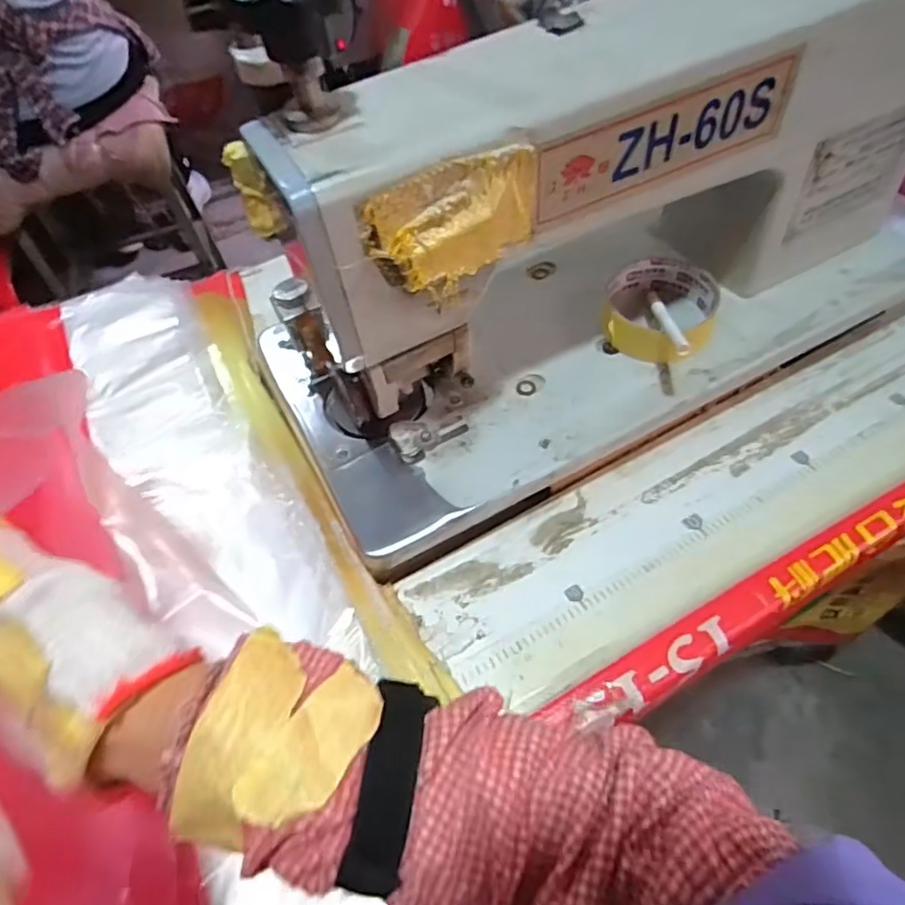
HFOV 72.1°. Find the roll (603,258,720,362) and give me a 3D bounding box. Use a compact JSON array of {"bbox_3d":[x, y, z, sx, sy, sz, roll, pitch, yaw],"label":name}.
[{"bbox_3d":[0.154,-0.106,0.464,0.076,0.031,0.081,7,57,9],"label":"roll"}]

